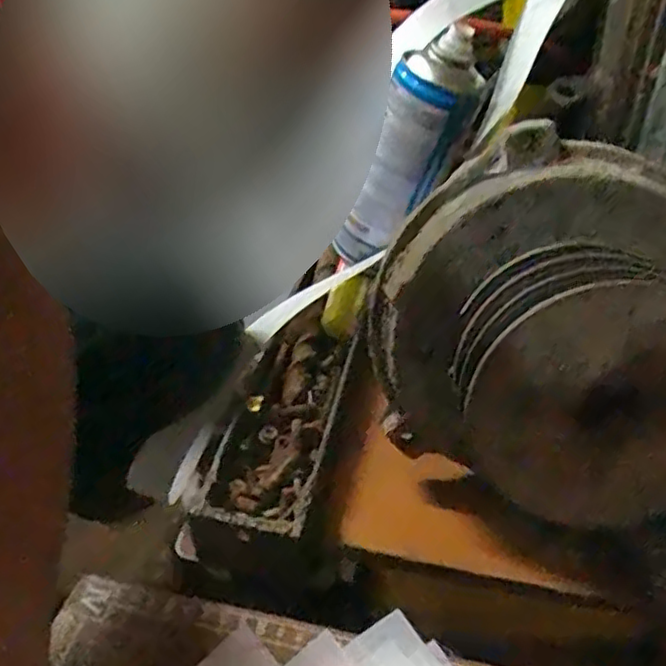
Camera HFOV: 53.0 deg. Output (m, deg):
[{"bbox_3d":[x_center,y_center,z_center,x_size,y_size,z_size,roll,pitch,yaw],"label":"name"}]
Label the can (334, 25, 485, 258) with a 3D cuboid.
[{"bbox_3d":[0.052,-0.129,0.492,0.061,0.189,0.048,19,38,-10],"label":"can"}]

